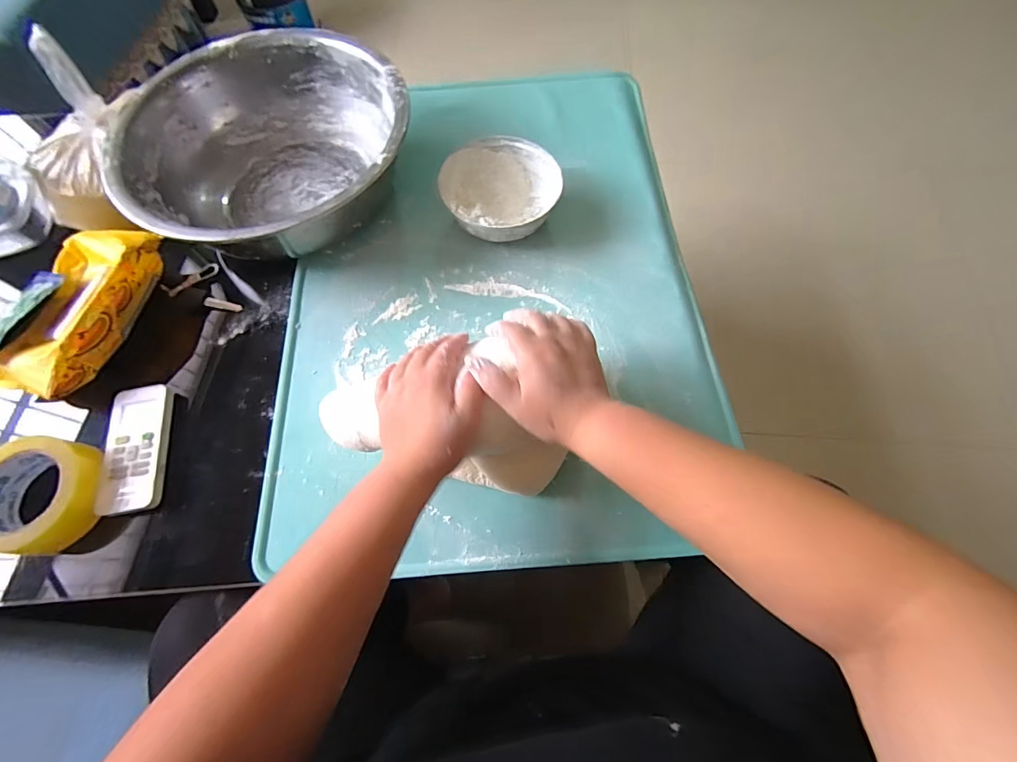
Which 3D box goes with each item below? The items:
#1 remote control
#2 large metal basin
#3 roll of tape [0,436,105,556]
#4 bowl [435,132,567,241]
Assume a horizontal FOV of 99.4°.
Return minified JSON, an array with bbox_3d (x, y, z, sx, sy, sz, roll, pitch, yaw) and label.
[{"bbox_3d":[-0.385,0.069,0.445,0.057,0.020,0.130,-11,66,-3],"label":"remote control"},{"bbox_3d":[-0.285,-0.292,0.556,0.324,0.113,0.324,-1,66,2],"label":"large metal basin"},{"bbox_3d":[-0.457,0.110,0.415,0.103,0.048,0.102,-1,66,2],"label":"roll of tape"},{"bbox_3d":[-0.009,-0.233,0.538,0.139,0.053,0.135,-1,66,2],"label":"bowl"}]

